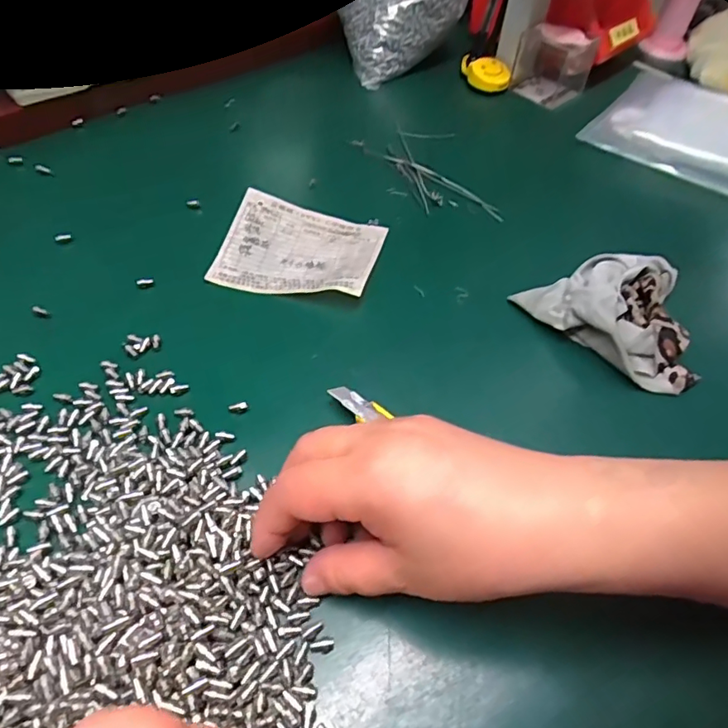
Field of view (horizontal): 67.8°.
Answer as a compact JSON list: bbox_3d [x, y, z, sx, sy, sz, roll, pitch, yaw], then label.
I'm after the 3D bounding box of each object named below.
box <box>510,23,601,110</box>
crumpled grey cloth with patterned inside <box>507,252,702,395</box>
[{"bbox_3d":[0.191,-0.306,0.544,0.062,0.056,0.061,38,57,25],"label":"box"},{"bbox_3d":[0.167,-0.041,0.347,0.107,0.029,0.099,33,57,21],"label":"crumpled grey cloth with patterned inside"}]

